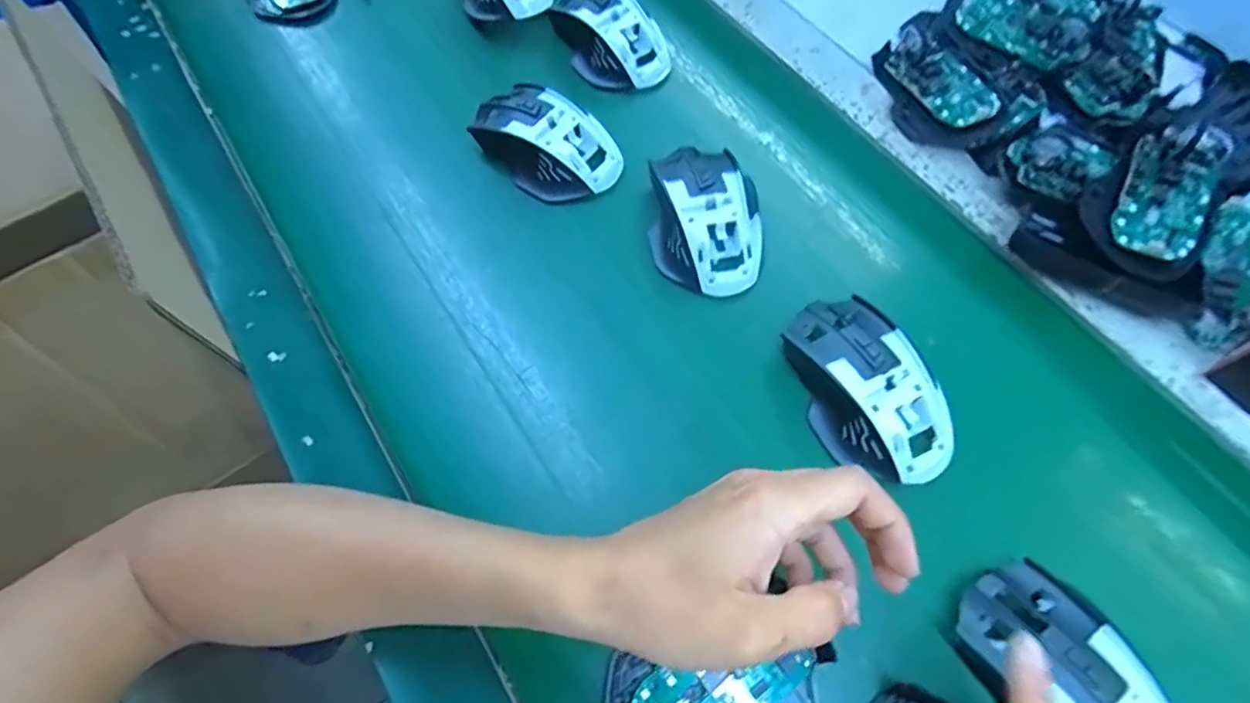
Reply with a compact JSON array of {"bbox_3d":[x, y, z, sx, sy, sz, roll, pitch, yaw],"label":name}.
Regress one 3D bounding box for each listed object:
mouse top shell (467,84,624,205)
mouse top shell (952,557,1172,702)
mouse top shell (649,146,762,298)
[{"bbox_3d":[-0.060,-0.155,0.434,0.116,0.036,0.069,38,70,18],"label":"mouse top shell"},{"bbox_3d":[0.213,0.152,0.276,0.059,0.034,0.112,-39,67,-17],"label":"mouse top shell"},{"bbox_3d":[0.055,-0.095,0.404,0.074,0.036,0.116,-1,64,1],"label":"mouse top shell"}]

